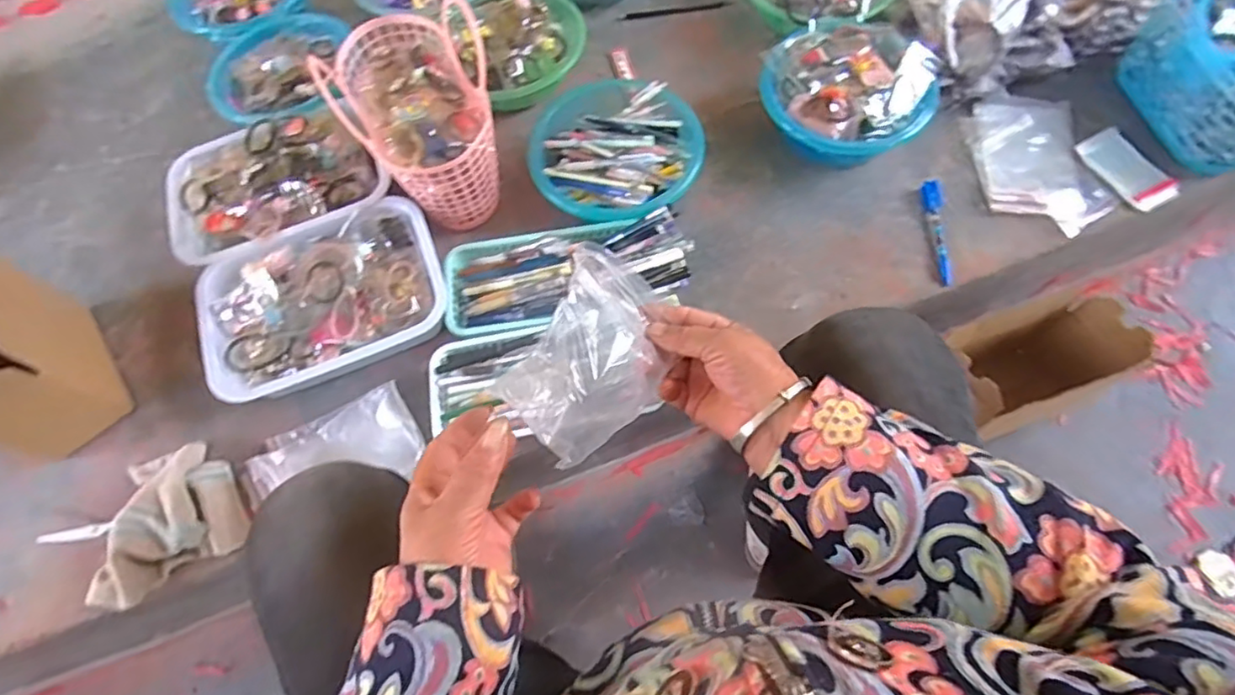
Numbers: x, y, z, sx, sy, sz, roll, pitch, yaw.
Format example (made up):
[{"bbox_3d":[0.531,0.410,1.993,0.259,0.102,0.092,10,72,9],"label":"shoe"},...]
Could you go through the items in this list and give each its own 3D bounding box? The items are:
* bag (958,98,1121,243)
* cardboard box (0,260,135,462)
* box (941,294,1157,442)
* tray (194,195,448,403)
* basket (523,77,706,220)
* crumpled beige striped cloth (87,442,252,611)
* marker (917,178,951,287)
[{"bbox_3d":[0.575,-0.256,0.837,0.156,0.011,0.219,-3,66,2],"label":"bag"},{"bbox_3d":[-0.686,0.003,0.702,0.110,0.198,0.212,-35,69,-11],"label":"cardboard box"},{"bbox_3d":[0.531,0.029,0.826,0.227,0.180,0.114,-19,67,-5],"label":"box"},{"bbox_3d":[-0.362,-0.057,0.771,0.290,0.084,0.198,-24,67,-7],"label":"tray"},{"bbox_3d":[-0.008,-0.269,0.838,0.237,0.079,0.260,-1,66,3],"label":"basket"},{"bbox_3d":[-0.524,0.189,0.686,0.167,0.061,0.156,-31,68,-10],"label":"crumpled beige striped cloth"},{"bbox_3d":[0.416,-0.153,0.793,0.021,0.025,0.154,0,66,3],"label":"marker"}]

